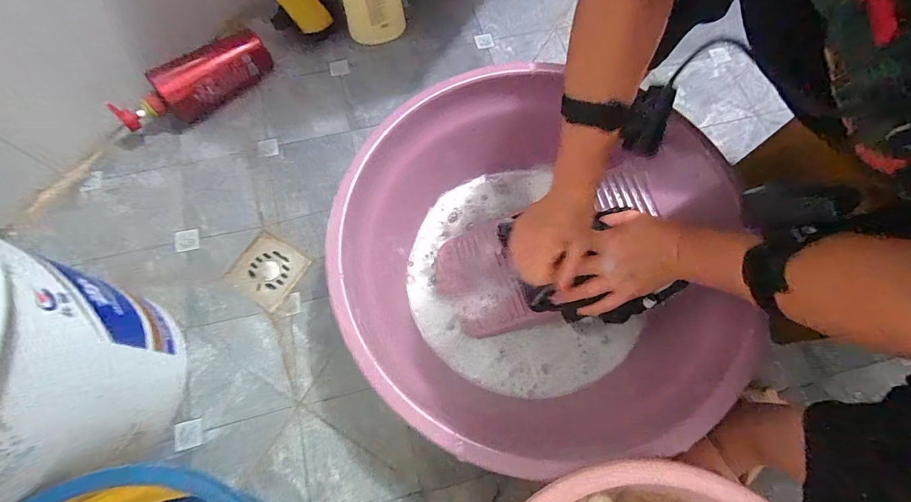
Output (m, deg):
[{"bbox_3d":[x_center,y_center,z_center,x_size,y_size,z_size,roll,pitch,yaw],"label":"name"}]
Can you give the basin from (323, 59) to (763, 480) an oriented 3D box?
[{"bbox_3d":[0.093,0.014,0.510,0.455,0.177,0.453,0,70,0],"label":"basin"}]

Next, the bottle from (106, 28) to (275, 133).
[{"bbox_3d":[-0.434,-0.279,0.661,0.258,0.074,0.063,-37,74,-13],"label":"bottle"}]

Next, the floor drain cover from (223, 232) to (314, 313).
[{"bbox_3d":[-0.288,0.030,0.601,0.101,0.005,0.092,31,72,10],"label":"floor drain cover"}]

